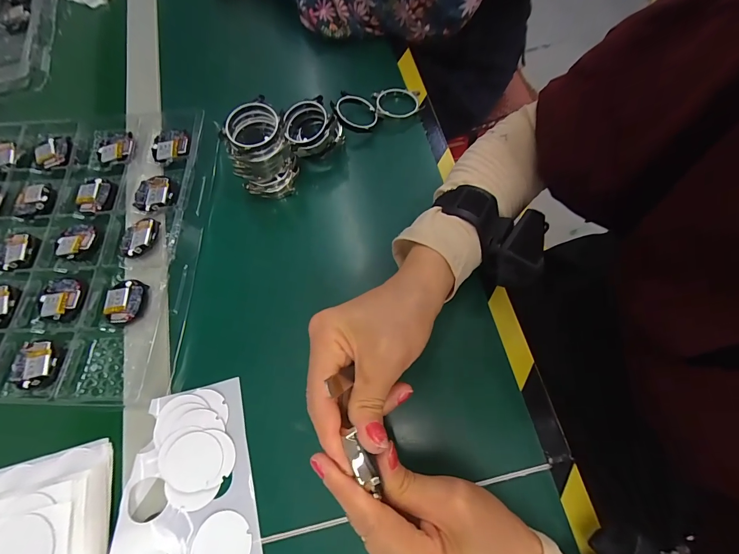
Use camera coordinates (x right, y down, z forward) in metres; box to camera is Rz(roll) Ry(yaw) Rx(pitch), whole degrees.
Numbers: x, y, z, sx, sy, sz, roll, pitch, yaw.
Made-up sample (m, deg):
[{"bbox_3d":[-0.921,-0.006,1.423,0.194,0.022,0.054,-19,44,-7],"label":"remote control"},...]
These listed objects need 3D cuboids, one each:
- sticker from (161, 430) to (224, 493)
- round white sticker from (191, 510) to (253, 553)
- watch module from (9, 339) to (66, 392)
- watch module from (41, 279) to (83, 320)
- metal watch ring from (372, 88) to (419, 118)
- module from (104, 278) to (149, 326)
[{"bbox_3d":[-0.136,0.142,0.267,0.041,0.004,0.040,3,70,-7],"label":"sticker"},{"bbox_3d":[-0.107,0.194,0.252,0.040,0.004,0.040,0,70,-1],"label":"round white sticker"},{"bbox_3d":[-0.291,0.076,0.302,0.040,0.007,0.041,-3,67,-1],"label":"watch module"},{"bbox_3d":[-0.292,0.020,0.327,0.035,0.004,0.039,-8,69,1],"label":"watch module"},{"bbox_3d":[0.032,-0.190,0.376,0.050,0.010,0.045,-17,70,-2],"label":"metal watch ring"},{"bbox_3d":[-0.222,0.023,0.317,0.037,0.012,0.042,1,67,1],"label":"module"}]

